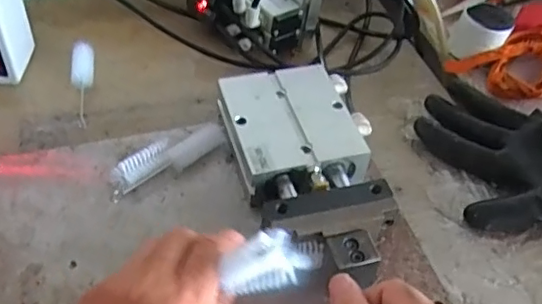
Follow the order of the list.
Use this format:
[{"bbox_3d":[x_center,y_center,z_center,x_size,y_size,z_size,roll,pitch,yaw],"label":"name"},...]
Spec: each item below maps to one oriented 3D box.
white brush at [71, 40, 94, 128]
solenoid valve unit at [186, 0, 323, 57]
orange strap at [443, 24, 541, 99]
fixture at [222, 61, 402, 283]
[{"bbox_3d":[-0.177,-0.066,0.532,0.019,0.018,0.103,-5,48,-9],"label":"white brush"},{"bbox_3d":[-0.022,-0.150,0.573,0.123,0.083,0.065,31,52,23],"label":"solenoid valve unit"},{"bbox_3d":[0.248,-0.082,0.552,0.118,0.032,0.088,-20,52,-21],"label":"orange strap"},{"bbox_3d":[0.029,0.017,0.446,0.124,0.051,0.202,-9,48,-13],"label":"fixture"}]

